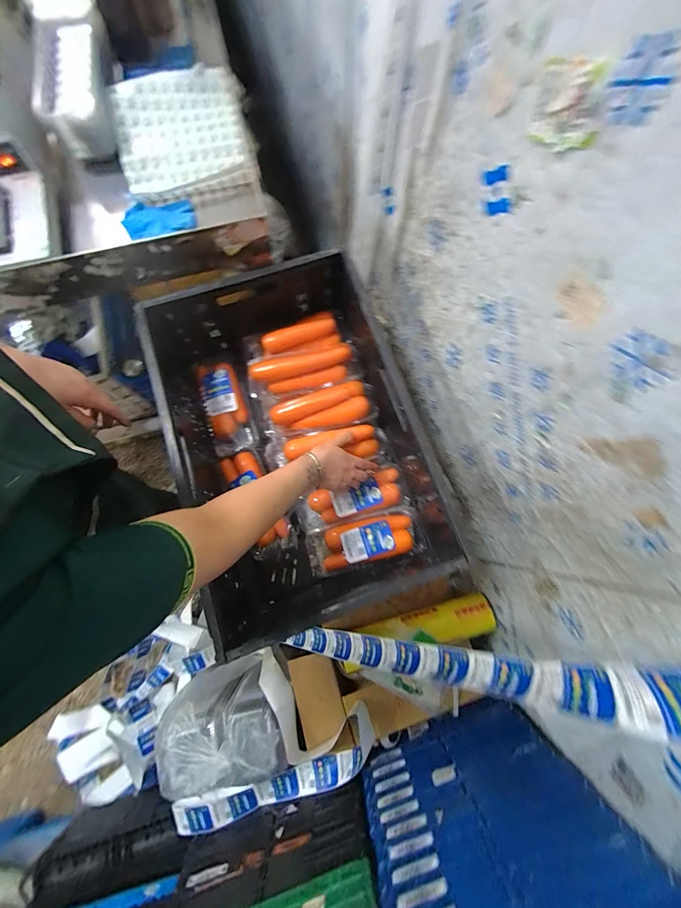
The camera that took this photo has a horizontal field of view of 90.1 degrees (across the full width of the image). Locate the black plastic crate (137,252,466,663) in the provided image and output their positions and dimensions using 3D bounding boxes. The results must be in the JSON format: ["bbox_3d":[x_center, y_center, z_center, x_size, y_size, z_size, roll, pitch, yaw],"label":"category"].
[{"bbox_3d":[-0.078,-0.020,0.665,0.411,0.241,0.591,-16,78,-4],"label":"black plastic crate"}]

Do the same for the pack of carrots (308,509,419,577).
[{"bbox_3d":[0.046,0.180,0.704,0.227,0.055,0.094,-14,78,-4],"label":"pack of carrots"}]

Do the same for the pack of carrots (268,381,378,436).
[{"bbox_3d":[-0.037,-0.093,0.701,0.219,0.042,0.086,-8,78,-3],"label":"pack of carrots"}]

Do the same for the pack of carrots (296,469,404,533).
[{"bbox_3d":[0.019,0.096,0.713,0.227,0.036,0.082,-20,79,6],"label":"pack of carrots"}]

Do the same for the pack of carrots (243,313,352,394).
[{"bbox_3d":[-0.093,-0.203,0.726,0.205,0.068,0.152,-14,78,-4],"label":"pack of carrots"}]

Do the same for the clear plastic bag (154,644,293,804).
[{"bbox_3d":[-0.293,0.734,0.946,0.306,0.310,0.188,-9,78,-3],"label":"clear plastic bag"}]

